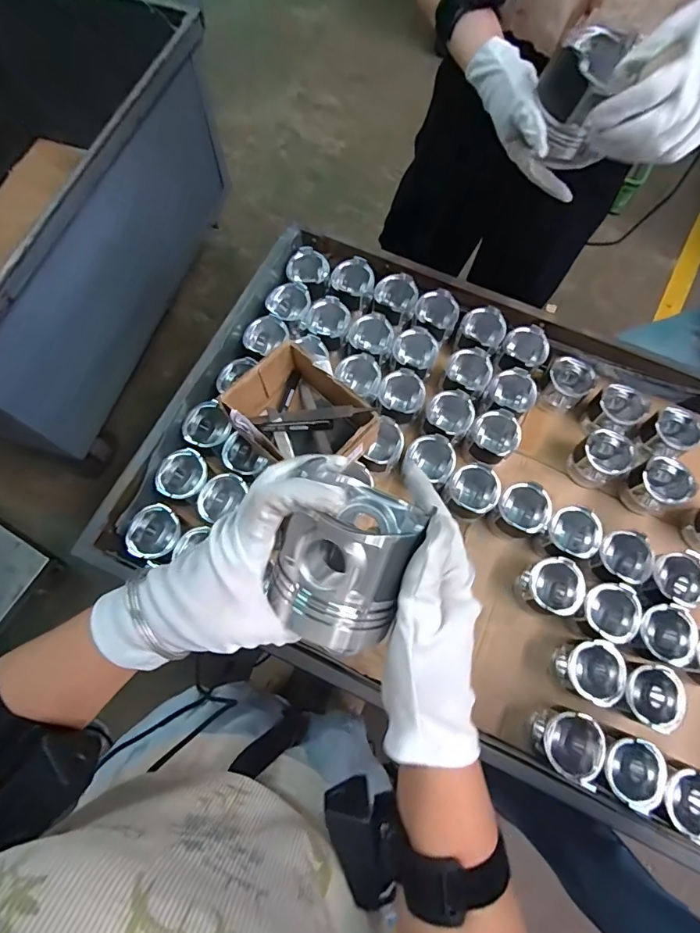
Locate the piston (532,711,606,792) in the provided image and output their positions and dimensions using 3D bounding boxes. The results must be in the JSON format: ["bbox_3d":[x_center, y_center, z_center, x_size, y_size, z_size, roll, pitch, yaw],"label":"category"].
[{"bbox_3d":[0.316,0.403,0.669,0.085,0.075,0.078,1,71,-2],"label":"piston"}]

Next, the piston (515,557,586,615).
[{"bbox_3d":[0.321,0.195,0.739,0.090,0.077,0.086,1,71,-2],"label":"piston"}]

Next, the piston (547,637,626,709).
[{"bbox_3d":[0.365,0.312,0.699,0.088,0.073,0.086,23,72,6],"label":"piston"}]

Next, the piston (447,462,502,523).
[{"bbox_3d":[0.210,0.044,0.789,0.079,0.082,0.084,1,71,-2],"label":"piston"}]

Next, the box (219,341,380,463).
[{"bbox_3d":[-0.079,-0.067,0.735,0.161,0.120,0.201,-43,77,-15],"label":"box"}]

